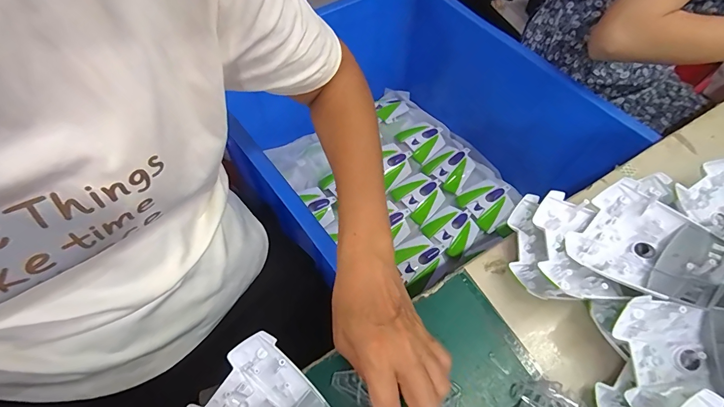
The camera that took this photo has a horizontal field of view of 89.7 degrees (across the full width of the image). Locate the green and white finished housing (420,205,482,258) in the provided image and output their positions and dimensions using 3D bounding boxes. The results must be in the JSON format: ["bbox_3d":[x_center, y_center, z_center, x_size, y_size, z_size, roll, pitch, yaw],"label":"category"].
[{"bbox_3d":[0.176,0.051,0.709,0.088,0.022,0.098,39,66,20],"label":"green and white finished housing"}]

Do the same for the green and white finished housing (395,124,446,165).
[{"bbox_3d":[0.138,-0.144,0.819,0.096,0.027,0.089,-31,65,-18],"label":"green and white finished housing"}]

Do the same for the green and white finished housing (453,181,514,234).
[{"bbox_3d":[0.255,-0.006,0.738,0.102,0.034,0.092,-38,67,-20],"label":"green and white finished housing"}]

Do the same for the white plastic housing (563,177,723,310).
[{"bbox_3d":[0.249,0.037,0.318,0.093,0.023,0.106,-46,52,-13],"label":"white plastic housing"}]

